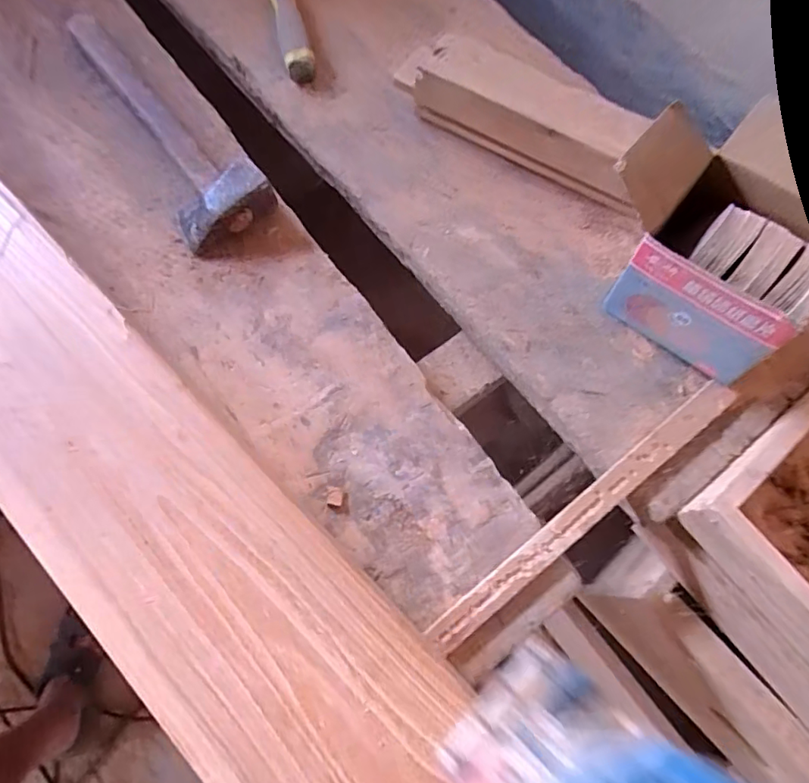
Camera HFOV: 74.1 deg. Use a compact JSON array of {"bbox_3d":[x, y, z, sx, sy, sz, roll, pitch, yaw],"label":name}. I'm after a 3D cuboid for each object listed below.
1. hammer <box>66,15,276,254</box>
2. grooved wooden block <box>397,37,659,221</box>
[{"bbox_3d":[-0.260,-0.294,0.557,0.091,0.039,0.357,-33,75,-12],"label":"hammer"},{"bbox_3d":[0.124,-0.273,0.537,0.281,0.066,0.068,29,72,8],"label":"grooved wooden block"}]

